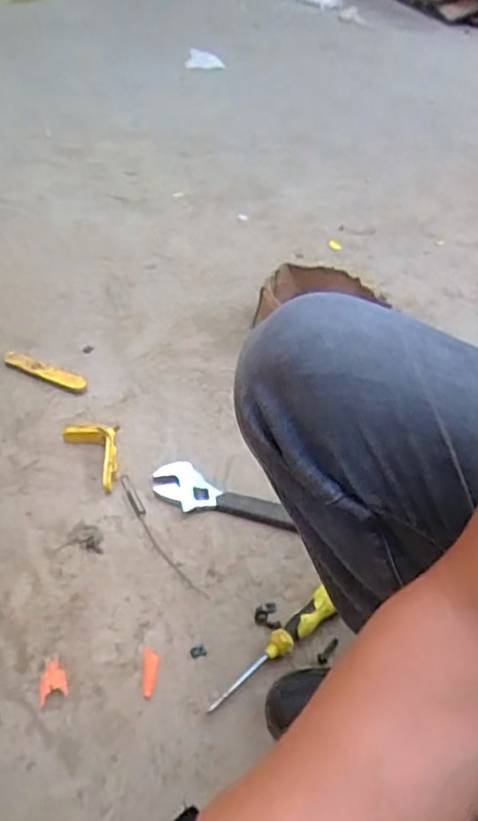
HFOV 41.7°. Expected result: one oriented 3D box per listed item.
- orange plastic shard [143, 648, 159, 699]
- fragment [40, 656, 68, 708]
[{"bbox_3d":[-0.092,0.275,0.662,0.016,0.005,0.053,-1,42,-8],"label":"orange plastic shard"},{"bbox_3d":[-0.193,0.279,0.650,0.028,0.008,0.044,-7,44,-15],"label":"fragment"}]

